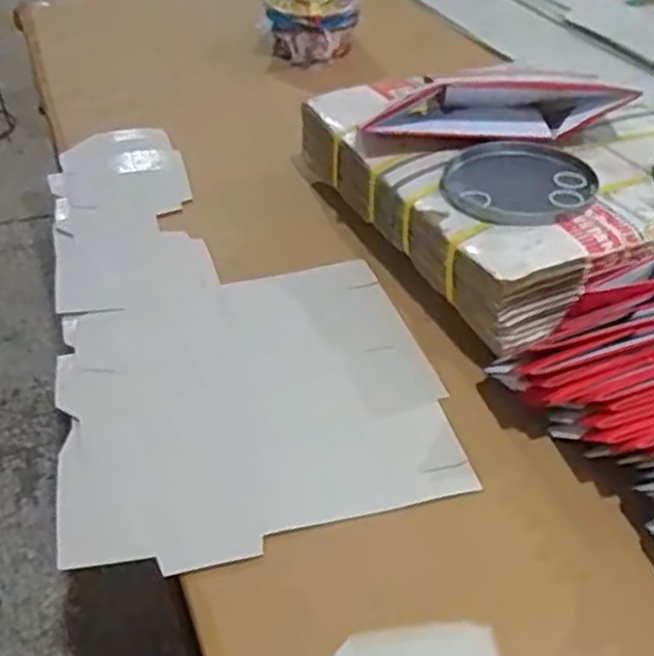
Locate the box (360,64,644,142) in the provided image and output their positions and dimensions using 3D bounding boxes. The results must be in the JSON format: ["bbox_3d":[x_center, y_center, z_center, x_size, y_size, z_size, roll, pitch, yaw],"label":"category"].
[{"bbox_3d":[0.205,-0.277,0.974,0.315,0.050,0.105,-1,39,-1],"label":"box"}]

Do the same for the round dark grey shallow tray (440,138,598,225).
[{"bbox_3d":[0.212,-0.165,0.887,0.164,0.027,0.147,22,44,24],"label":"round dark grey shallow tray"}]

